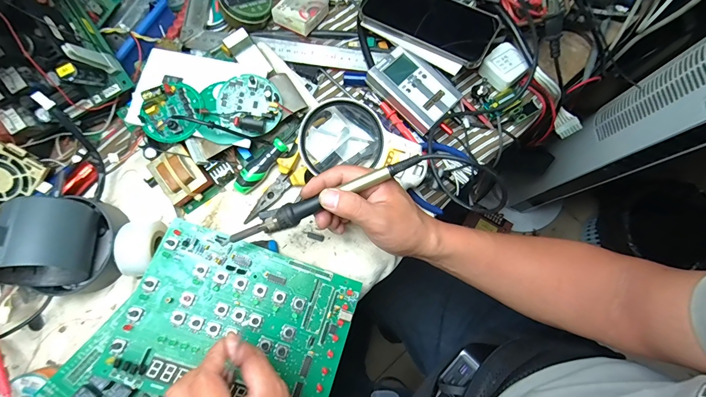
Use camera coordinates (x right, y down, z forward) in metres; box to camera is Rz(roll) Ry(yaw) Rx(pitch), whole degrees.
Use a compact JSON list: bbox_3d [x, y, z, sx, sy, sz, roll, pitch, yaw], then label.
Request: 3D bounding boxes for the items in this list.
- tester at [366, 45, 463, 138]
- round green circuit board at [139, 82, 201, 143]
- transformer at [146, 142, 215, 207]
[{"bbox_3d":[0.074,-0.136,0.429,0.103,0.031,0.066,42,80,8],"label":"tester"},{"bbox_3d":[-0.205,-0.099,0.386,0.059,0.026,0.070,5,78,1],"label":"round green circuit board"},{"bbox_3d":[-0.202,-0.025,0.402,0.052,0.035,0.058,-38,81,-8],"label":"transformer"}]

